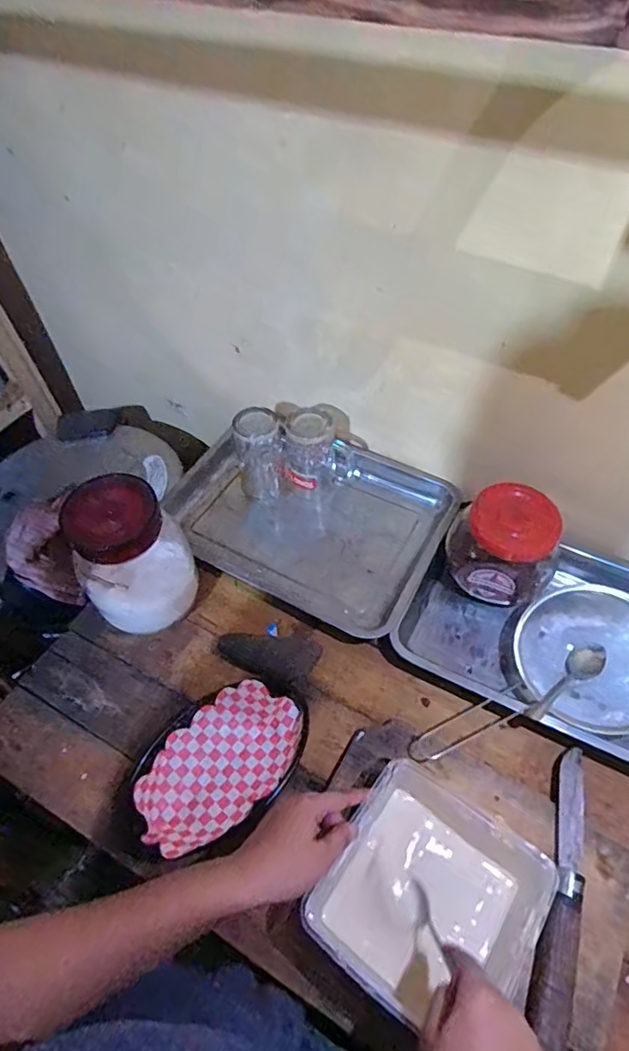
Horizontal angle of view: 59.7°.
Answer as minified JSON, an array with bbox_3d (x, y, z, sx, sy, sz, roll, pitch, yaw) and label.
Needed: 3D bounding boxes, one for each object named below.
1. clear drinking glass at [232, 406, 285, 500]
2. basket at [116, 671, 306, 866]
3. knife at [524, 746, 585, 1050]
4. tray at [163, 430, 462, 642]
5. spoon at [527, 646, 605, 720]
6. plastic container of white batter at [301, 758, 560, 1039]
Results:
[{"bbox_3d":[-0.080,-0.097,0.805,0.068,0.133,0.072,-5,54,-3],"label":"clear drinking glass"},{"bbox_3d":[-0.104,0.262,0.598,0.216,0.052,0.141,-34,60,-21],"label":"basket"},{"bbox_3d":[0.237,0.341,0.524,0.036,0.024,0.255,17,56,13],"label":"knife"},{"bbox_3d":[-0.015,-0.018,0.793,0.382,0.041,0.263,22,57,16],"label":"tray"},{"bbox_3d":[0.291,0.183,0.633,0.142,0.028,0.035,-28,57,-34],"label":"spoon"},{"bbox_3d":[0.110,0.342,0.500,0.183,0.078,0.175,31,60,21],"label":"plastic container of white batter"}]

